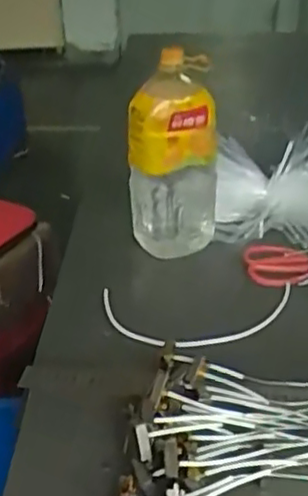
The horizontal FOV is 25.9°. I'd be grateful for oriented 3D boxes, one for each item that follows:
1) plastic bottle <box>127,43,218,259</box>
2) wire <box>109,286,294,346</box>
[{"bbox_3d":[0.024,-0.120,0.949,0.125,0.283,0.110,1,29,5],"label":"plastic bottle"},{"bbox_3d":[0.068,0.087,0.871,0.261,0.015,0.128,-5,29,-6],"label":"wire"}]

